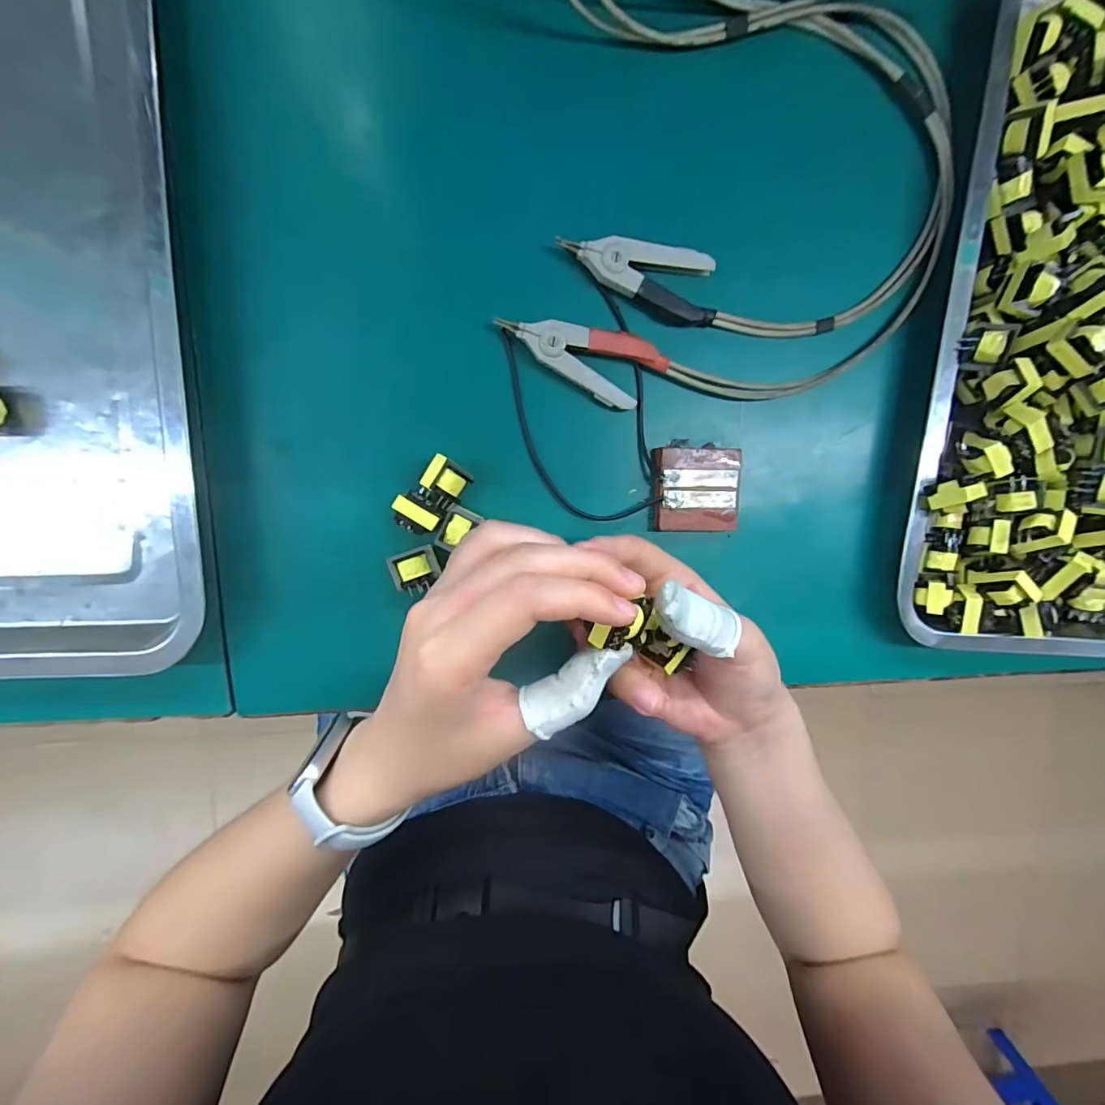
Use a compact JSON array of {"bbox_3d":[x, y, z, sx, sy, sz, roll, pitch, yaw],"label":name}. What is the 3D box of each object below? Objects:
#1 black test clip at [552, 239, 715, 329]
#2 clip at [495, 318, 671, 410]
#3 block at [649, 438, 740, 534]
[{"bbox_3d":[0.048,-0.150,0.268,0.087,0.013,0.038,4,97,-6],"label":"black test clip"},{"bbox_3d":[0.018,-0.113,0.270,0.089,0.013,0.037,28,95,-8],"label":"clip"},{"bbox_3d":[0.085,-0.039,0.287,0.049,0.013,0.051,-1,98,-5],"label":"block"}]

